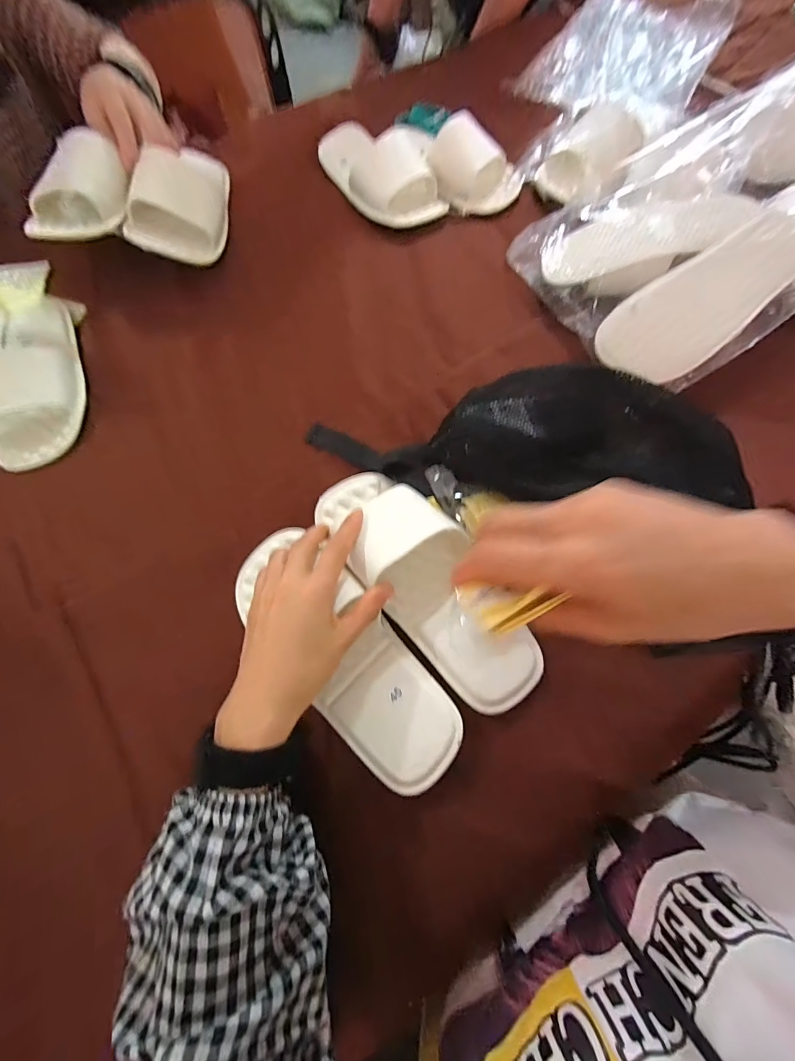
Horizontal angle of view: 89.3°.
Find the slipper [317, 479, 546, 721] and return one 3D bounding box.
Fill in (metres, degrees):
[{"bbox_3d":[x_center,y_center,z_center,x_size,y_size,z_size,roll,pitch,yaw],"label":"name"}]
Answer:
[{"bbox_3d":[0.023,0.037,0.339,0.090,0.049,0.237,-33,75,-11],"label":"slipper"}]

